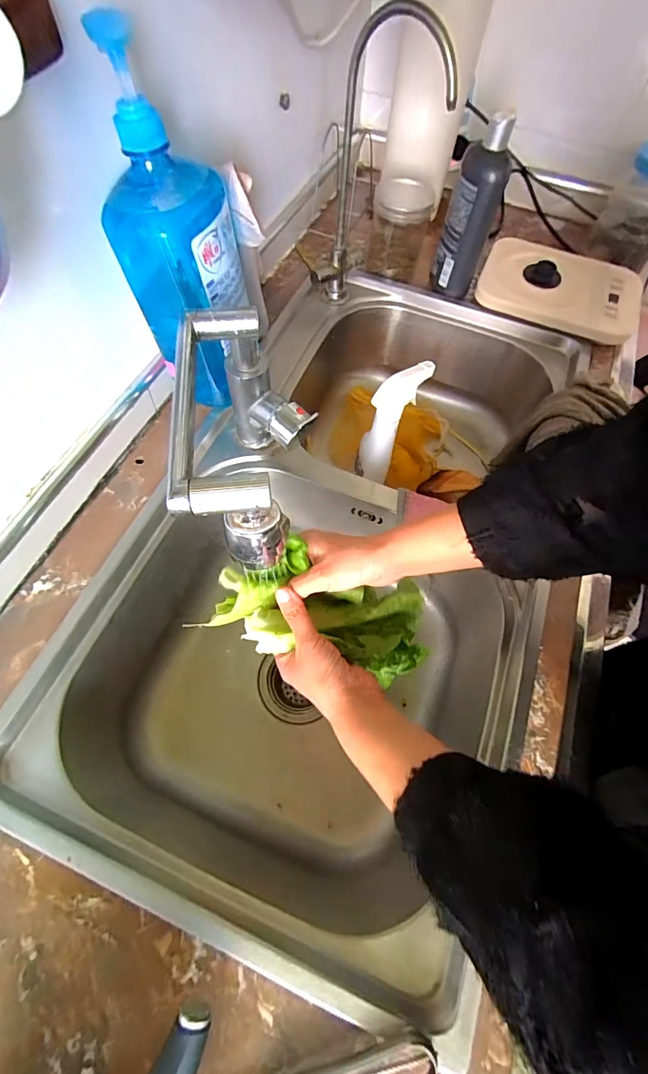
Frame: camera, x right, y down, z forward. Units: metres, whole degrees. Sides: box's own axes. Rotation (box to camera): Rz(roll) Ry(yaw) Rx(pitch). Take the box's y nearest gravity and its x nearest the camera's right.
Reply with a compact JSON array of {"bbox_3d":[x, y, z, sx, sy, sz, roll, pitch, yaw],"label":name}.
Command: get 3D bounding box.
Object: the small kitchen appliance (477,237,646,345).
[{"bbox_3d":[0.358,-0.383,0.611,0.228,0.025,0.177,22,65,7],"label":"small kitchen appliance"}]

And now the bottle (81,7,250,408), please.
[{"bbox_3d":[-0.133,-0.259,0.382,0.106,0.270,0.090,-8,65,-7],"label":"bottle"}]

